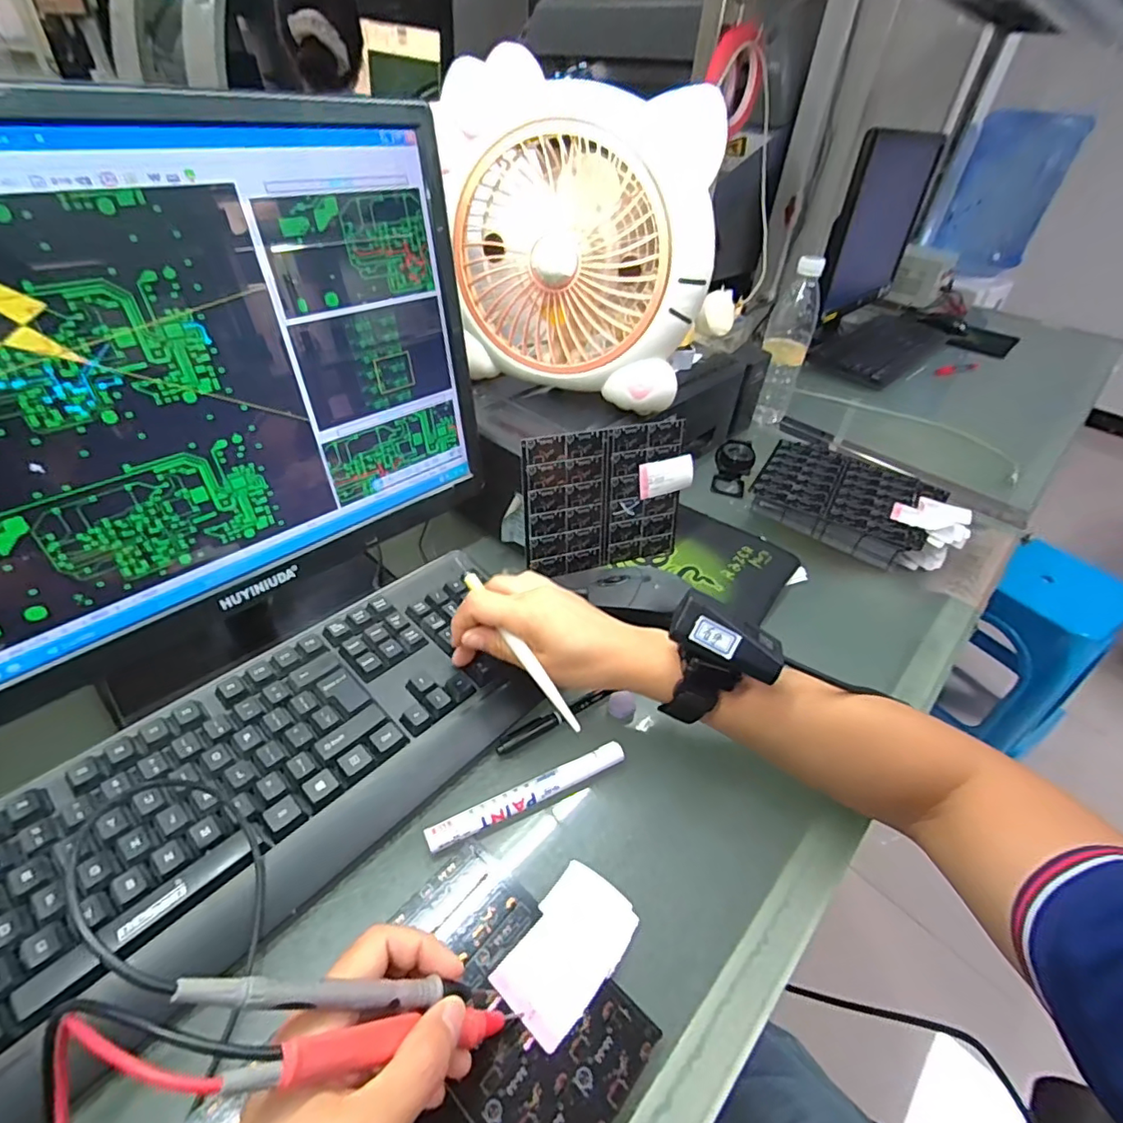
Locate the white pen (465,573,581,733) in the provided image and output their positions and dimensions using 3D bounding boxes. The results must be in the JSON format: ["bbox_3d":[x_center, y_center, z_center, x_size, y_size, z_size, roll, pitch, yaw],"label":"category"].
[{"bbox_3d":[-0.029,0.058,0.377,0.009,0.006,0.137,-24,62,-31],"label":"white pen"}]

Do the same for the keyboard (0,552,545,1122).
[{"bbox_3d":[-0.190,0.140,0.353,0.156,0.040,0.408,32,47,27],"label":"keyboard"}]

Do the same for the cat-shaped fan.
[{"bbox_3d":[0.023,-0.289,0.518,0.243,0.234,0.119,18,41,14],"label":"cat-shaped fan"}]

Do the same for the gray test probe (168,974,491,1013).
[{"bbox_3d":[-0.085,0.180,0.232,0.140,0.008,0.009,32,26,-35],"label":"gray test probe"}]

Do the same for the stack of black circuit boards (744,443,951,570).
[{"bbox_3d":[0.337,-0.070,0.671,0.191,0.059,0.152,25,44,21],"label":"stack of black circuit boards"}]

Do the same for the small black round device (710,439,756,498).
[{"bbox_3d":[0.220,-0.121,0.714,0.047,0.062,0.057,16,41,11],"label":"small black round device"}]

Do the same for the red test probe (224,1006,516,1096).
[{"bbox_3d":[-0.068,0.205,0.235,0.145,0.010,0.012,30,23,-40],"label":"red test probe"}]

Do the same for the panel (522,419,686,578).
[{"bbox_3d":[0.045,-0.059,0.544,0.166,0.142,0.004,-12,31,-20],"label":"panel"}]

